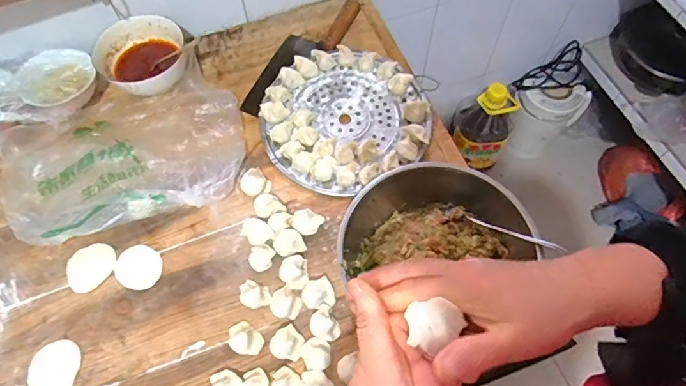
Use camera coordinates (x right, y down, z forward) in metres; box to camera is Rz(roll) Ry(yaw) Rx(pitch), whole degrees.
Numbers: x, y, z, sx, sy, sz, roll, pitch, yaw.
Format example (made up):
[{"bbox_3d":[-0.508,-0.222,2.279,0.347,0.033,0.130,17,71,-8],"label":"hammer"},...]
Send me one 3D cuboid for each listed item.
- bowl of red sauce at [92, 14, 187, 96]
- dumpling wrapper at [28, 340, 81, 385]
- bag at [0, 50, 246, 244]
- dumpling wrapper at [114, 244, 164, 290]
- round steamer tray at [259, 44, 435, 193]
[{"bbox_3d":[-0.323,-0.217,0.753,0.140,0.066,0.130,-1,63,1],"label":"bowl of red sauce"},{"bbox_3d":[-0.362,0.220,0.573,0.059,0.006,0.065,1,68,0],"label":"dumpling wrapper"},{"bbox_3d":[-0.342,-0.071,0.686,0.372,0.053,0.266,-14,64,-6],"label":"bag"},{"bbox_3d":[-0.282,0.101,0.630,0.067,0.004,0.059,19,65,11],"label":"dumpling wrapper"},{"bbox_3d":[0.002,-0.123,0.717,0.253,0.034,0.239,-1,63,1],"label":"round steamer tray"}]

